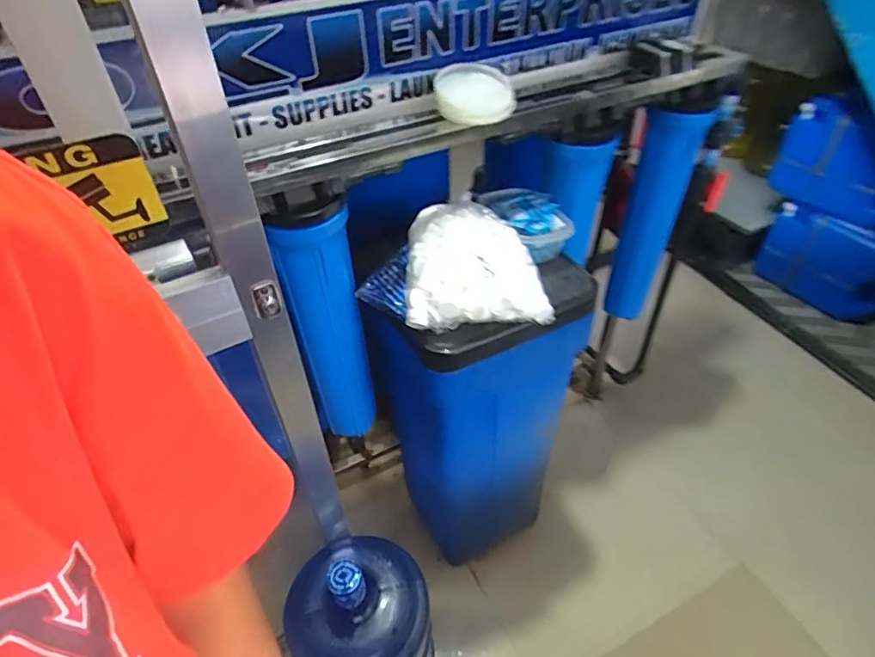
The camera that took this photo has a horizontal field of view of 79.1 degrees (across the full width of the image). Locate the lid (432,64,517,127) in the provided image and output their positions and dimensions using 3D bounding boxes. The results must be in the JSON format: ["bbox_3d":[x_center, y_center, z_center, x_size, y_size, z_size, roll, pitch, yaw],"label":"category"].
[{"bbox_3d":[0.054,-0.335,0.759,0.111,0.030,0.118,-13,64,0],"label":"lid"}]

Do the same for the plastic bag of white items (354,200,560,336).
[{"bbox_3d":[0.018,-0.091,0.798,0.266,0.114,0.171,-10,44,-7],"label":"plastic bag of white items"}]

